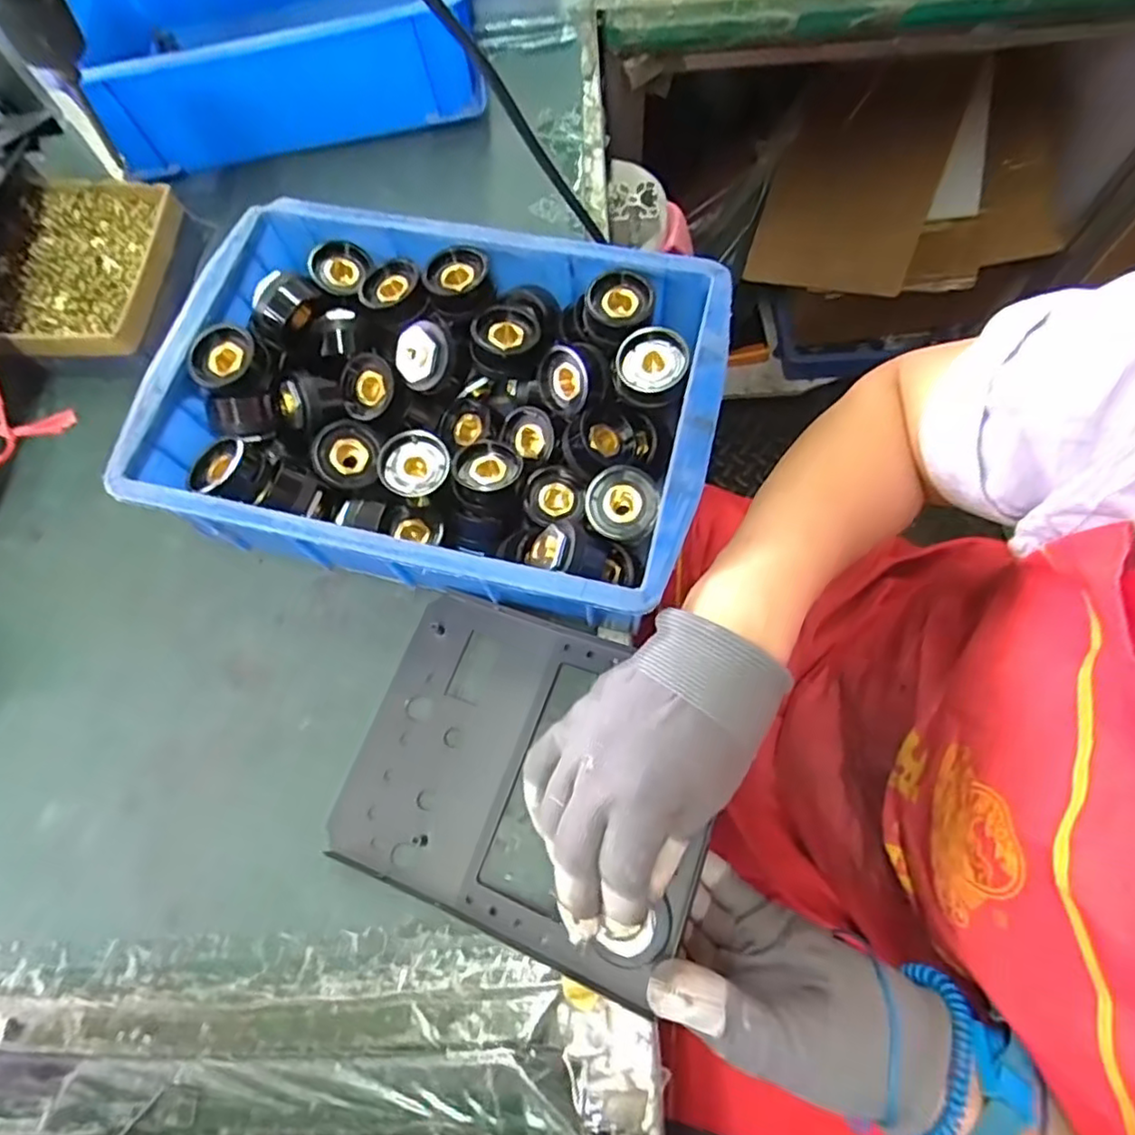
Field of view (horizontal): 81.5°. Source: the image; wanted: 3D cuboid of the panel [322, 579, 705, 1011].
[{"bbox_3d":[-0.018,0.107,0.346,0.185,0.009,0.155,18,71,15],"label":"panel"}]

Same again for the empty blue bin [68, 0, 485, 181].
[{"bbox_3d":[-0.229,-0.439,0.520,0.294,0.089,0.220,-11,69,0],"label":"empty blue bin"}]

